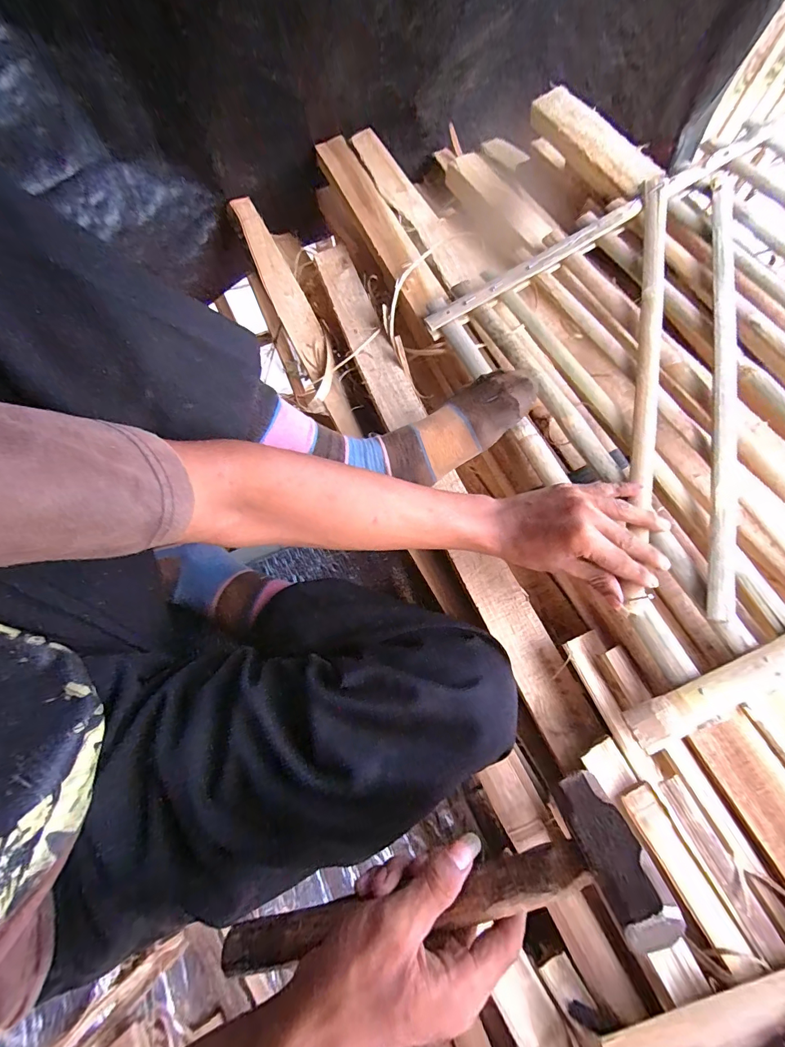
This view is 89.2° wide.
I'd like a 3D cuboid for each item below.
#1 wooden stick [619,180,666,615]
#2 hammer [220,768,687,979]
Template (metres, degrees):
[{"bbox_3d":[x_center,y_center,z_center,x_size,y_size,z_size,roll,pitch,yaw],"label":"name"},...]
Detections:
[{"bbox_3d":[0.251,-0.155,0.391,0.020,0.015,0.480,11,76,2],"label":"wooden stick"},{"bbox_3d":[0.022,0.243,0.233,0.263,0.078,0.037,-27,111,1],"label":"hammer"}]

